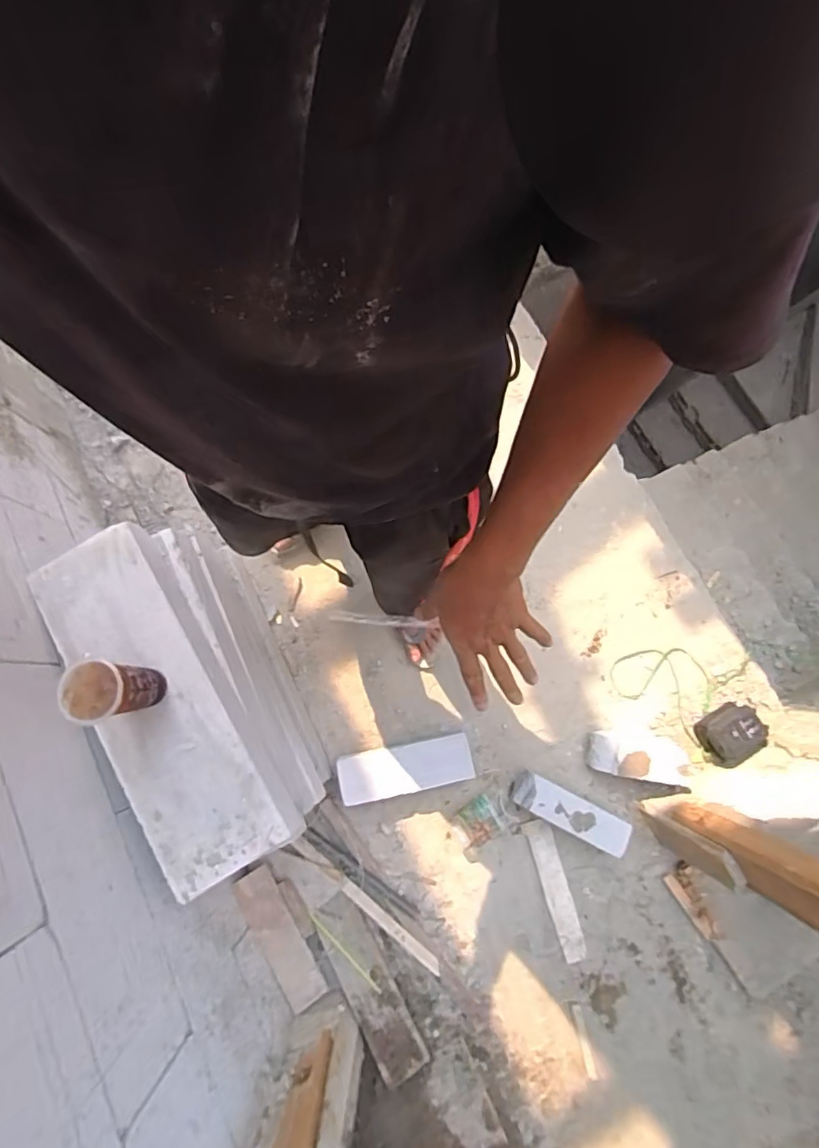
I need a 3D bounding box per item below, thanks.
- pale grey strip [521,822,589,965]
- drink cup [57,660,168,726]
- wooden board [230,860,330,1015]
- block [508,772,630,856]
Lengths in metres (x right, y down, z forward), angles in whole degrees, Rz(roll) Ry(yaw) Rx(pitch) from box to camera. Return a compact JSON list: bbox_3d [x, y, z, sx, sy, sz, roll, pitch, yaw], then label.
[{"bbox_3d":[0.331,0.711,1.221,0.061,0.012,0.297,-18,79,-3],"label":"pale grey strip"},{"bbox_3d":[-0.427,0.173,0.799,0.094,0.157,0.080,-4,79,0],"label":"drink cup"},{"bbox_3d":[-0.272,0.762,1.131,0.078,0.010,0.290,-26,85,-19],"label":"wooden board"},{"bbox_3d":[0.351,0.525,1.201,0.247,0.109,0.079,26,80,6],"label":"block"}]

